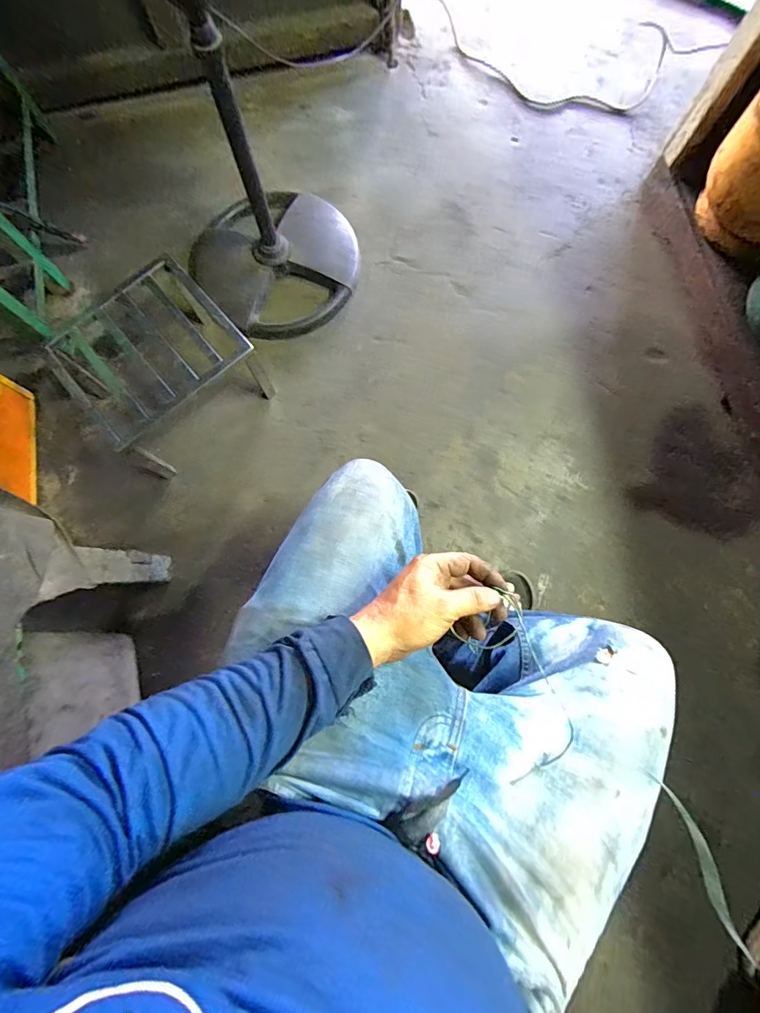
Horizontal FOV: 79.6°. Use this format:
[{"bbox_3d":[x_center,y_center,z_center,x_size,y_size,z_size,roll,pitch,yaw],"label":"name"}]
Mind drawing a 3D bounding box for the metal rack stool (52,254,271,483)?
[{"bbox_3d":[-0.504,-0.296,1.028,0.386,0.209,0.328,-40,80,-7],"label":"metal rack stool"}]

